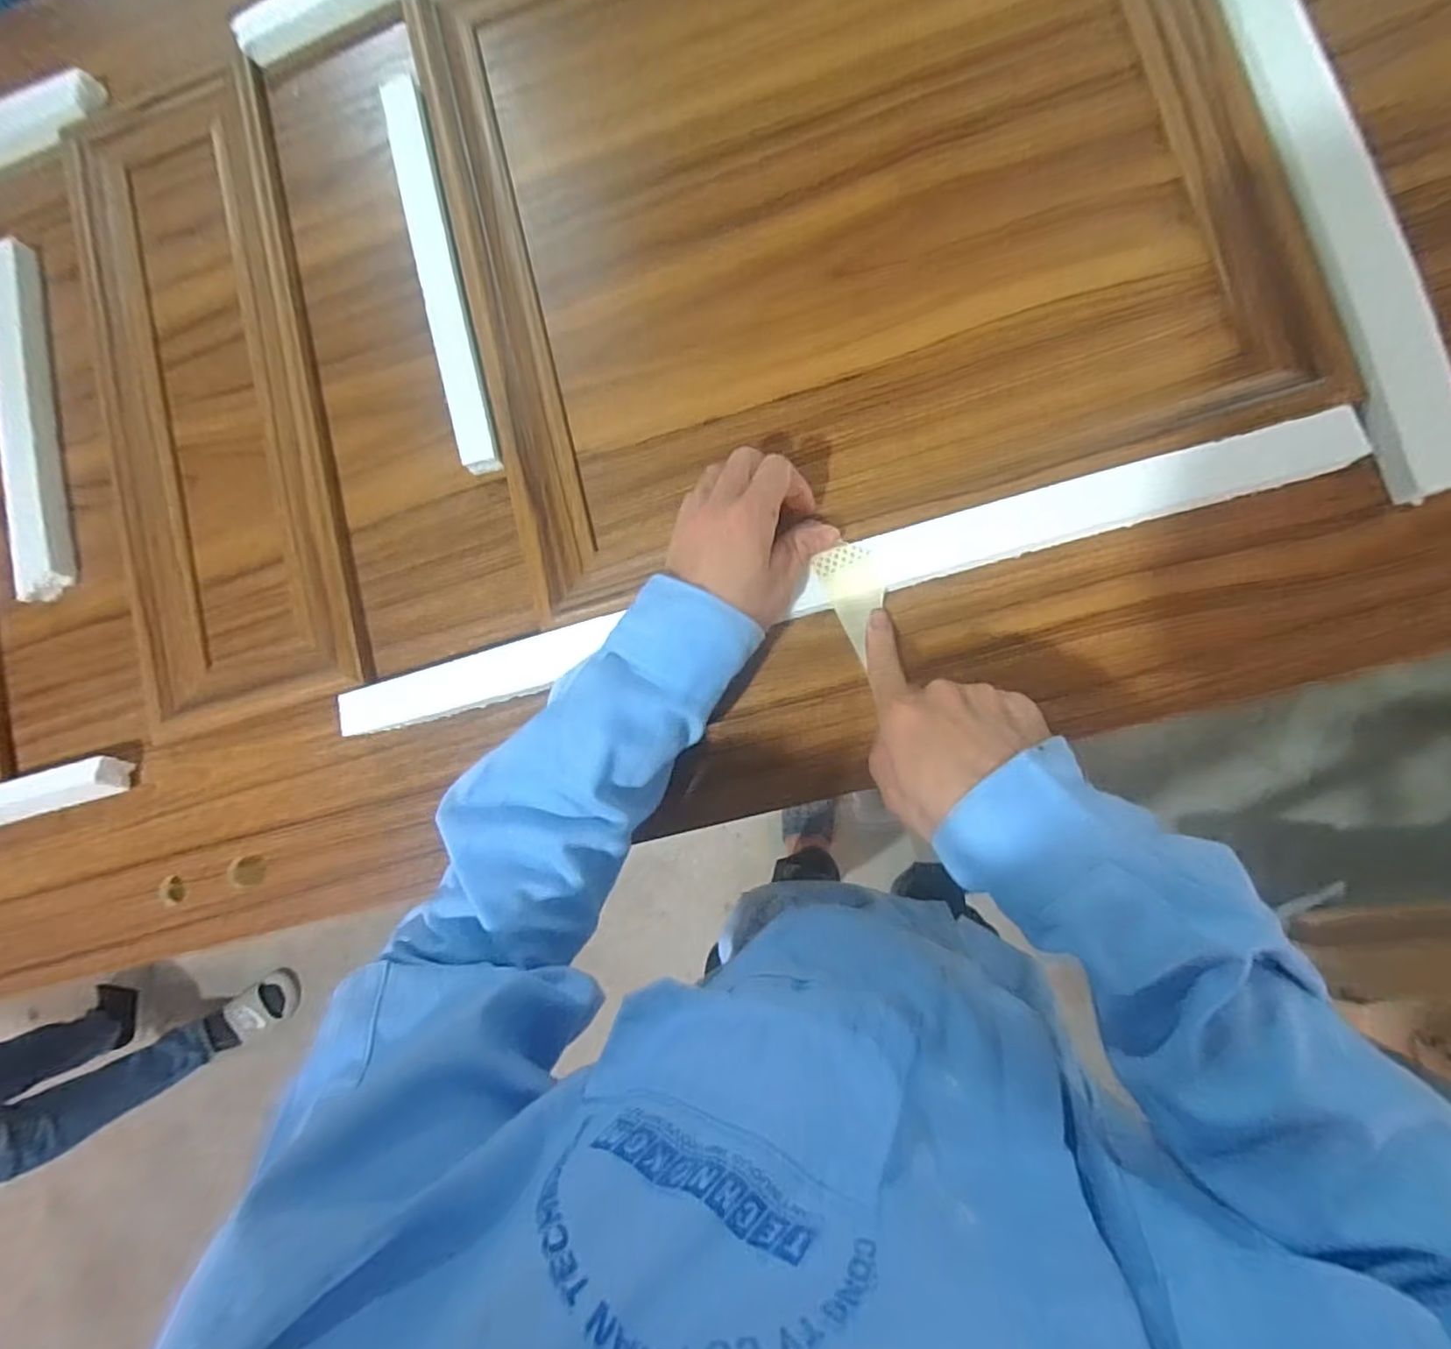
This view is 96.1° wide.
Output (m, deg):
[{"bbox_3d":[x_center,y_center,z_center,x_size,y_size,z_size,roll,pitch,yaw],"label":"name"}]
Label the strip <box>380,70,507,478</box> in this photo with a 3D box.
[{"bbox_3d":[-0.204,-0.288,0.467,0.027,0.015,0.293,-14,85,7],"label":"strip"}]

